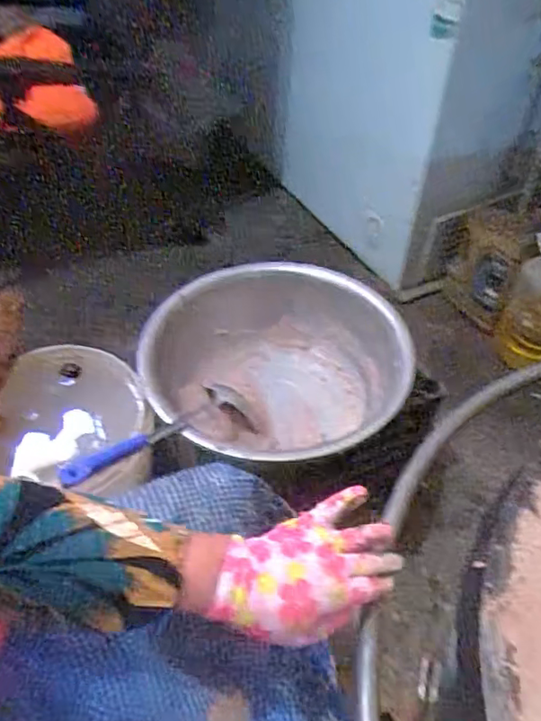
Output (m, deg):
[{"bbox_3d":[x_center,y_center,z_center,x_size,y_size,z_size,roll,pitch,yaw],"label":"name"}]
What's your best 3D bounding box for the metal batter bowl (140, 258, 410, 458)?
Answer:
[{"bbox_3d":[-0.015,0.035,0.931,0.365,0.182,0.398,1,46,-2],"label":"metal batter bowl"}]

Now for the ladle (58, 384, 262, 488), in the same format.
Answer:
[{"bbox_3d":[-0.130,0.097,0.772,0.070,0.059,0.382,28,20,23],"label":"ladle"}]

